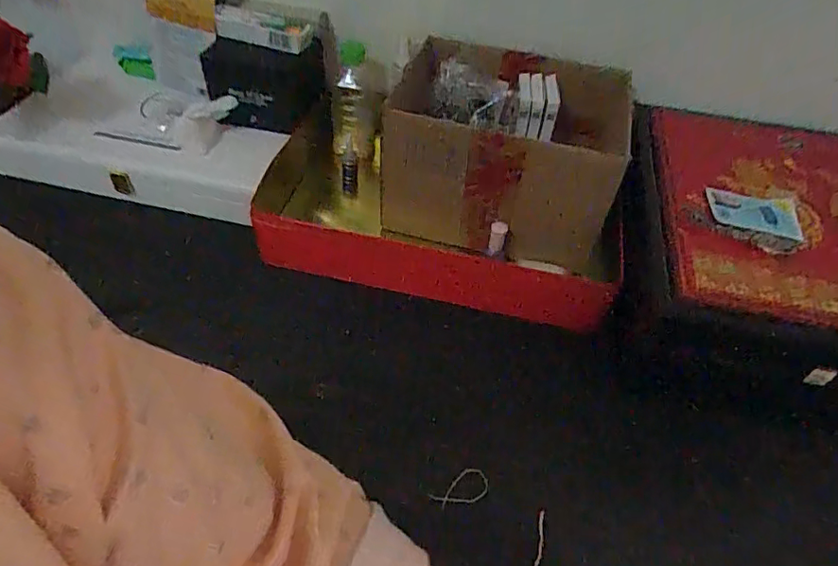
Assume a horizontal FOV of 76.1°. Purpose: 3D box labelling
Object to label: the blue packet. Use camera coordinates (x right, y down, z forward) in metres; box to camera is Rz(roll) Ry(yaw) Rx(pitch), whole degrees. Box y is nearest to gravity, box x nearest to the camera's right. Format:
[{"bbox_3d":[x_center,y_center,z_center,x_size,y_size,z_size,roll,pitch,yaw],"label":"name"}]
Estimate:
[{"bbox_3d":[0.357,-0.075,0.569,0.094,0.010,0.072,8,44,-1],"label":"blue packet"}]

